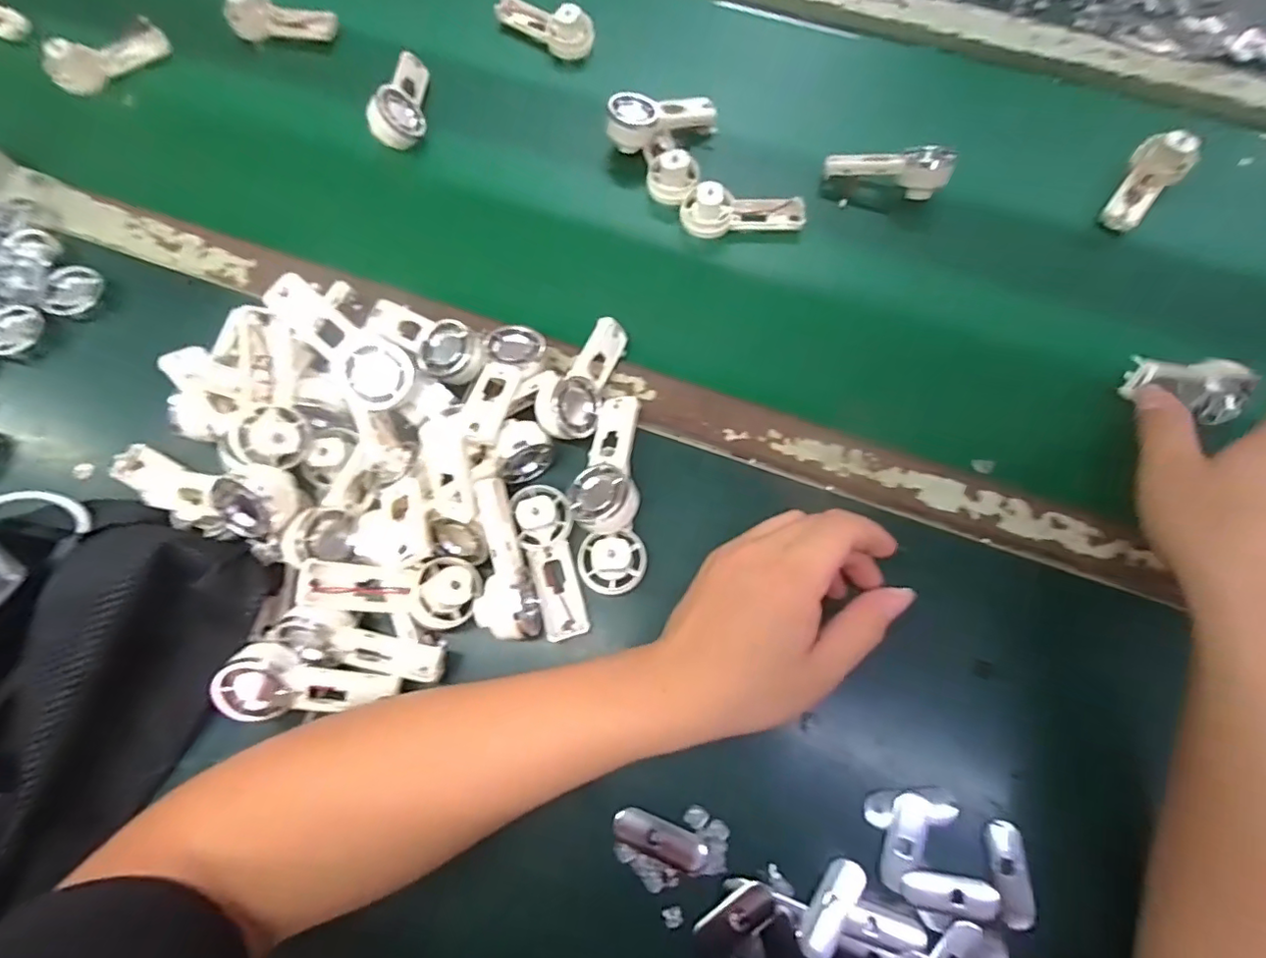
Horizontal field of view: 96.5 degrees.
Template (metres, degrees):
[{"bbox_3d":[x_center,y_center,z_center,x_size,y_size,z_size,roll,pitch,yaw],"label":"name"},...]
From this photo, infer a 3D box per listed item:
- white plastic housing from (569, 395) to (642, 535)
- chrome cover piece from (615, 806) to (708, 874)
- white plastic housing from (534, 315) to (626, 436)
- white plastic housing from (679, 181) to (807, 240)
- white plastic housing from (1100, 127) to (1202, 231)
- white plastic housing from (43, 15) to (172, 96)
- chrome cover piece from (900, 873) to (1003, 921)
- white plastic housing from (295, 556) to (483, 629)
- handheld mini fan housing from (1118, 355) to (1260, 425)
[{"bbox_3d":[-0.015,-0.013,0.349,0.039,0.022,0.093,6,73,2],"label":"white plastic housing"},{"bbox_3d":[0.015,0.199,0.310,0.053,0.009,0.019,24,74,8],"label":"chrome cover piece"},{"bbox_3d":[-0.034,-0.070,0.374,0.039,0.031,0.092,15,73,5],"label":"white plastic housing"},{"bbox_3d":[0.086,-0.206,0.434,0.095,0.031,0.032,-1,72,0],"label":"white plastic housing"},{"bbox_3d":[0.399,-0.228,0.437,0.039,0.022,0.085,36,90,11],"label":"white plastic housing"},{"bbox_3d":[-0.454,-0.368,0.488,0.094,0.031,0.031,-39,76,-11],"label":"white plastic housing"},{"bbox_3d":[0.172,0.227,0.306,0.049,0.006,0.017,3,72,2],"label":"chrome cover piece"},{"bbox_3d":[-0.134,0.062,0.319,0.090,0.027,0.037,9,71,-21],"label":"white plastic housing"},{"bbox_3d":[0.353,-0.062,0.361,0.089,0.023,0.037,7,72,-9],"label":"handheld mini fan housing"}]

